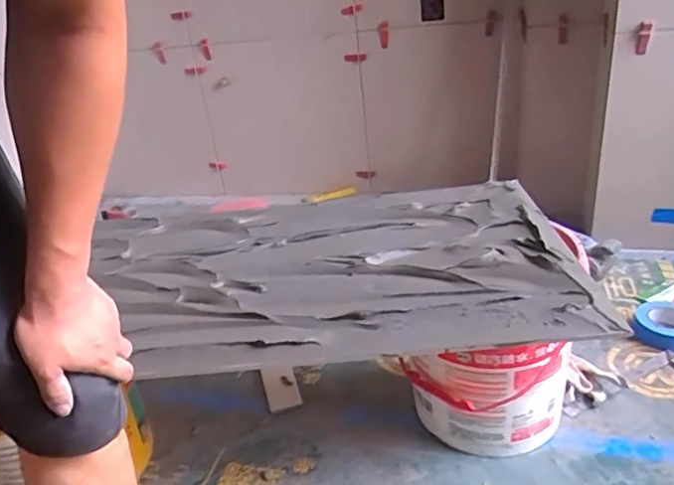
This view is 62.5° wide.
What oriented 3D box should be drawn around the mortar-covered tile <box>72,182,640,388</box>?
[{"bbox_3d":[-0.045,0.024,0.948,0.836,0.038,0.515,-5,27,3],"label":"mortar-covered tile"}]

